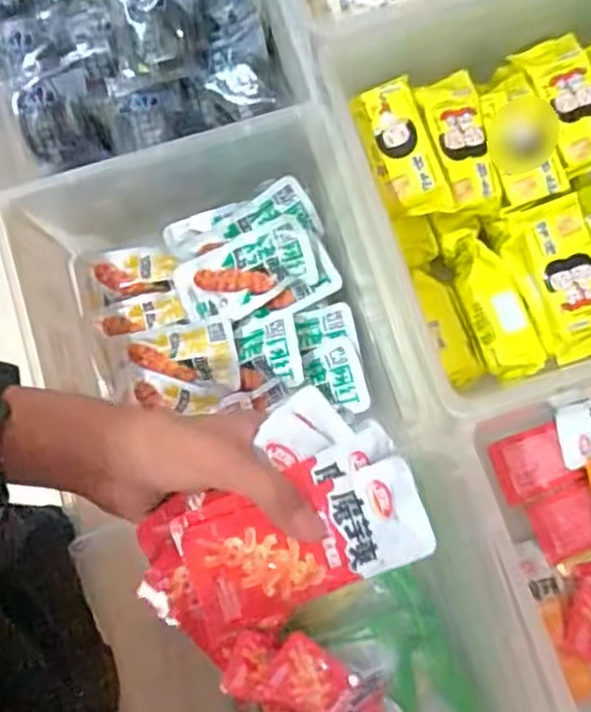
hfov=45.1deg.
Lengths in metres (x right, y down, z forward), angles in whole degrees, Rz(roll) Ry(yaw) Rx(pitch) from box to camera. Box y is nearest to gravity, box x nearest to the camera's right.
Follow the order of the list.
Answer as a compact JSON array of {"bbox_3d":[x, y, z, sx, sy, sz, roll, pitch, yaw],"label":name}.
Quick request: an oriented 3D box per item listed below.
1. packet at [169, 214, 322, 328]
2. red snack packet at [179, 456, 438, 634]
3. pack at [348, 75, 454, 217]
[{"bbox_3d":[-0.046,-0.076,0.667,0.131,0.017,0.066,-22,82,11],"label":"packet"},{"bbox_3d":[0.007,0.095,0.362,0.122,0.010,0.052,-17,80,-8],"label":"red snack packet"},{"bbox_3d":[0.080,-0.158,0.550,0.050,0.025,0.104,-16,80,-2],"label":"pack"}]

